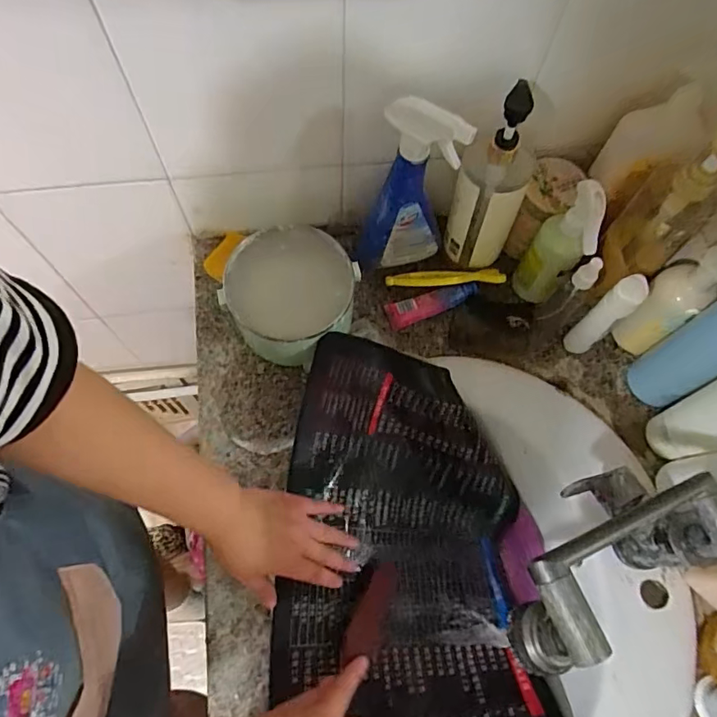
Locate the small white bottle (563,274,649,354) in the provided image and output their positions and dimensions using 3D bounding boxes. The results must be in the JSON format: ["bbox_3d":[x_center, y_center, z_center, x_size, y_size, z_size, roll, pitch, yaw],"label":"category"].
[{"bbox_3d":[0.274,-0.042,0.587,0.037,0.142,0.031,-39,75,-16],"label":"small white bottle"}]

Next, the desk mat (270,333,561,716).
[{"bbox_3d":[0.068,0.341,0.505,0.280,0.146,0.701,-2,67,-4],"label":"desk mat"}]

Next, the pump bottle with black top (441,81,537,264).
[{"bbox_3d":[0.146,-0.184,0.574,0.060,0.215,0.064,-29,72,-14],"label":"pump bottle with black top"}]

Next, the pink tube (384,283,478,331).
[{"bbox_3d":[0.095,-0.069,0.657,0.115,0.021,0.035,-13,69,-8],"label":"pink tube"}]

